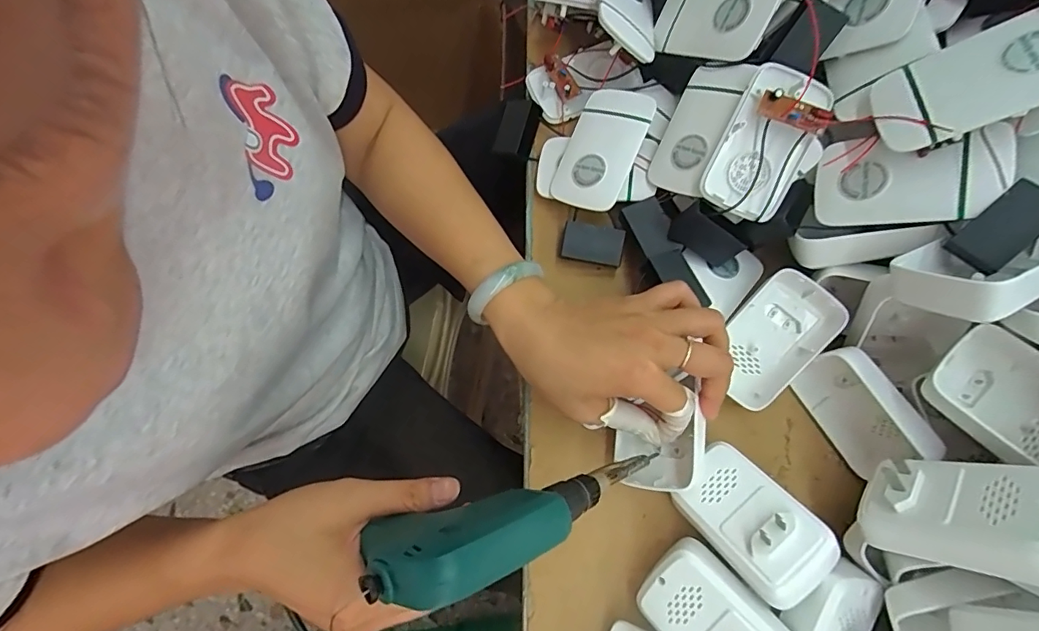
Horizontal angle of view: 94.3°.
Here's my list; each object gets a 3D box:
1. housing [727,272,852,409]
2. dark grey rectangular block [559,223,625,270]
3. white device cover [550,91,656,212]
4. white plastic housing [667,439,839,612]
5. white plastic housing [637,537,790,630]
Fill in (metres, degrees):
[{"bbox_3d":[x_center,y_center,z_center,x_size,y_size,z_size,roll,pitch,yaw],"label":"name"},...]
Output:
[{"bbox_3d":[0.184,0.018,0.354,0.061,0.027,0.094,43,100,11],"label":"housing"},{"bbox_3d":[0.058,-0.056,0.381,0.047,0.013,0.029,15,99,13],"label":"dark grey rectangular block"},{"bbox_3d":[0.062,-0.130,0.378,0.060,0.012,0.095,24,86,28],"label":"white device cover"},{"bbox_3d":[0.144,0.125,0.305,0.058,0.021,0.092,-46,50,-2],"label":"white plastic housing"},{"bbox_3d":[0.120,0.190,0.296,0.059,0.032,0.091,-48,57,6],"label":"white plastic housing"}]

